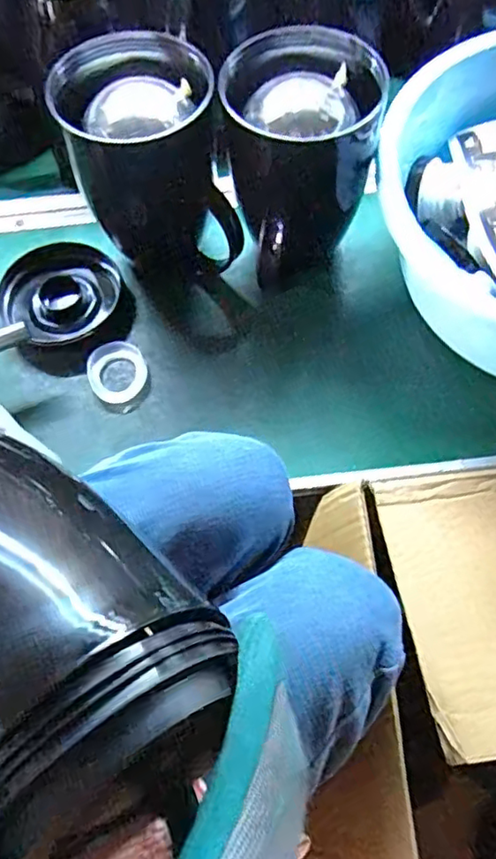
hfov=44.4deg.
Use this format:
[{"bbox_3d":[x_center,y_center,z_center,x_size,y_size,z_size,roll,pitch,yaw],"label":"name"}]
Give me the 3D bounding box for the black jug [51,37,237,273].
[{"bbox_3d":[-0.085,-0.227,0.551,0.125,0.184,0.126,-20,64,-7],"label":"black jug"}]

